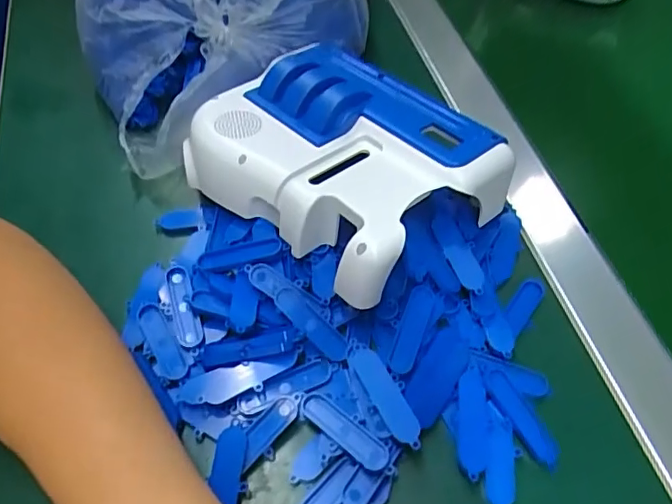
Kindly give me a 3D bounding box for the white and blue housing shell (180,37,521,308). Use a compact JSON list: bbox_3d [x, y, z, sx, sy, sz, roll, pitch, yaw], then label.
[{"bbox_3d":[0.002,-0.057,0.341,0.131,0.050,0.177,-39,65,-23],"label":"white and blue housing shell"}]

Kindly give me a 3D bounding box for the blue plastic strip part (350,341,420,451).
[{"bbox_3d":[0.025,0.072,0.288,0.016,0.011,0.063,-23,60,-15],"label":"blue plastic strip part"}]

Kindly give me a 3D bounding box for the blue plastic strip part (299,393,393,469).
[{"bbox_3d":[0.005,0.090,0.284,0.051,0.004,0.016,35,63,20],"label":"blue plastic strip part"}]

